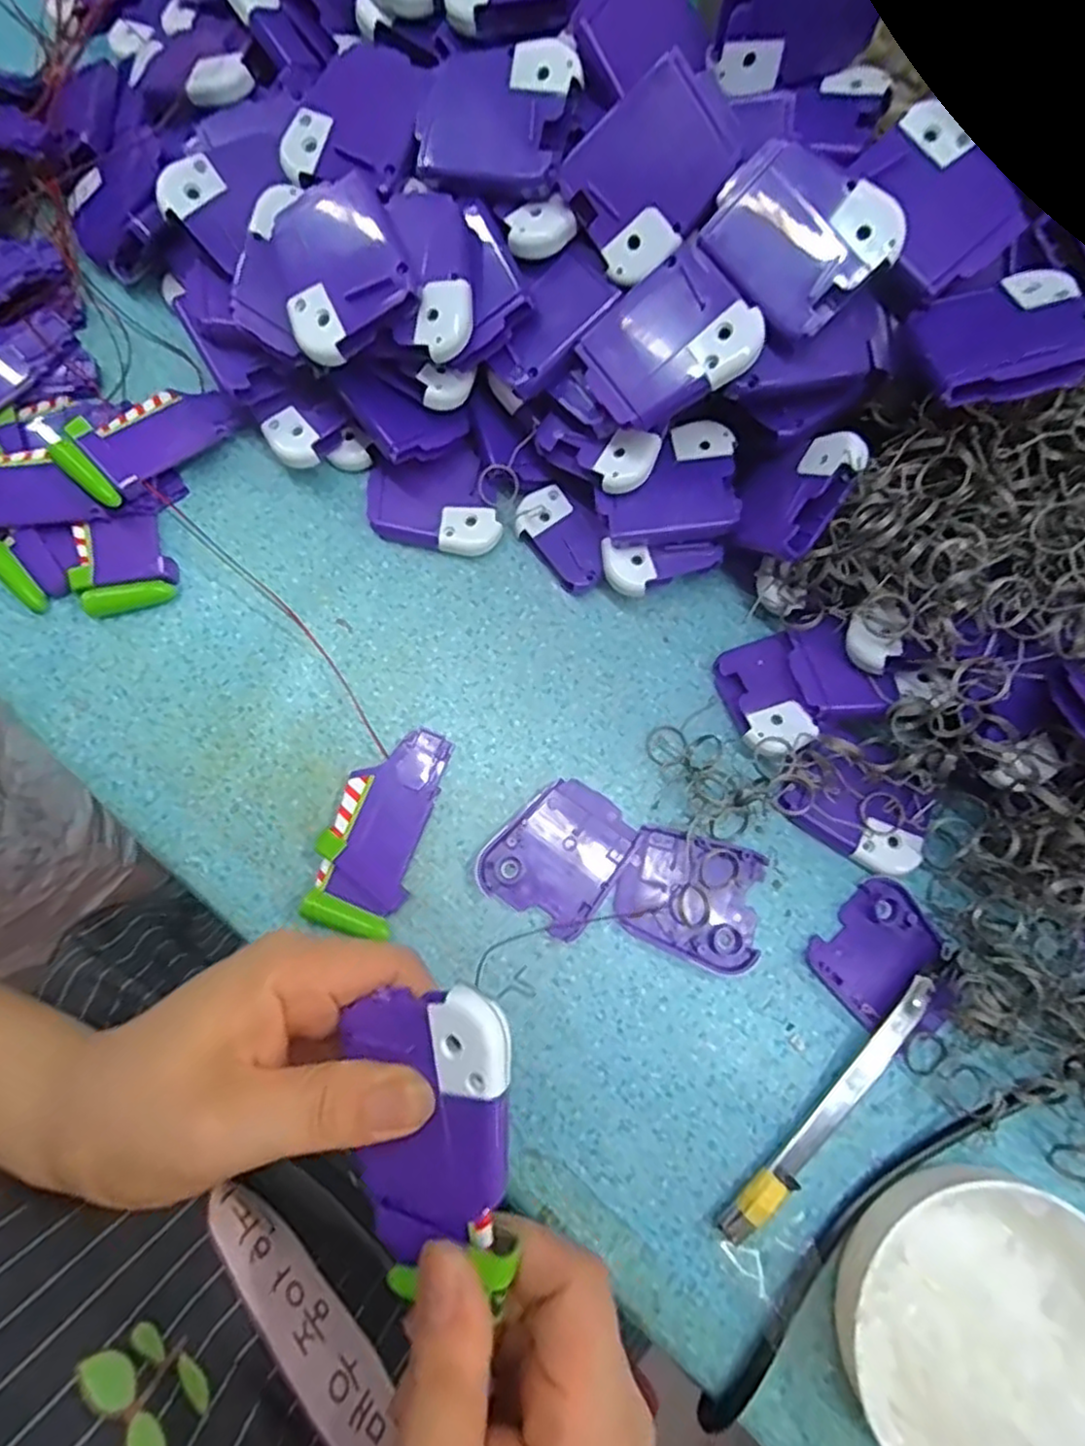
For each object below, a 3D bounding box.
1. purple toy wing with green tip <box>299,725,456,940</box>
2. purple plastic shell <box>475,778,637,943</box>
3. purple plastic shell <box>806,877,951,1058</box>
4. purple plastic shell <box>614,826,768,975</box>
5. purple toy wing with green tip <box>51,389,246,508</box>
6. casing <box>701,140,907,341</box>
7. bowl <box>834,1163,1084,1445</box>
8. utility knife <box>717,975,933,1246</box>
[{"bbox_3d":[-0.071,0.044,0.296,0.039,0.011,0.087,15,78,2],"label":"purple toy wing with green tip"},{"bbox_3d":[0.007,0.056,0.298,0.052,0.005,0.060,33,79,5],"label":"purple plastic shell"},{"bbox_3d":[0.147,0.102,0.288,0.052,0.009,0.057,-43,82,-9],"label":"purple plastic shell"},{"bbox_3d":[0.065,0.074,0.295,0.061,0.007,0.050,23,79,4],"label":"purple plastic shell"},{"bbox_3d":[-0.182,-0.133,0.320,0.040,0.013,0.077,41,63,8],"label":"purple toy wing with green tip"},{"bbox_3d":[0.093,-0.179,0.252,0.061,0.009,0.050,46,109,4],"label":"casing"},{"bbox_3d":[0.160,0.218,0.252,0.103,0.031,0.109,0,78,-1],"label":"bowl"},{"bbox_3d":[0.117,0.154,0.275,0.126,0.011,0.013,-44,82,-9],"label":"utility knife"}]

